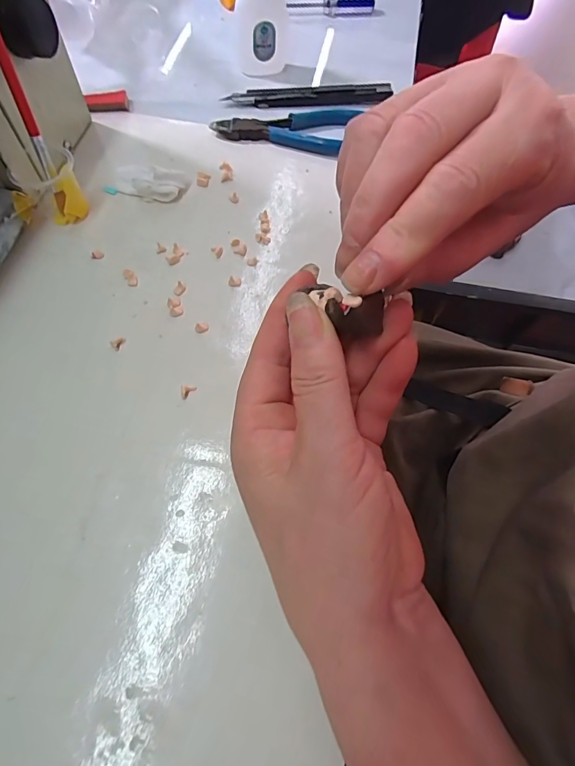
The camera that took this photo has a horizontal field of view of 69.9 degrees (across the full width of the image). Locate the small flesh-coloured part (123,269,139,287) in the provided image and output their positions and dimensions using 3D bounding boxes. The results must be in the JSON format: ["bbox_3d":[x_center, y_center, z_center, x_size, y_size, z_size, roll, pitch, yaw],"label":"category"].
[{"bbox_3d":[-0.098,-0.066,0.257,0.007,0.004,0.014,-28,68,-15],"label":"small flesh-coloured part"}]

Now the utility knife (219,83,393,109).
[{"bbox_3d":[0.018,-0.240,0.343,0.137,0.012,0.017,-4,64,-4],"label":"utility knife"}]

